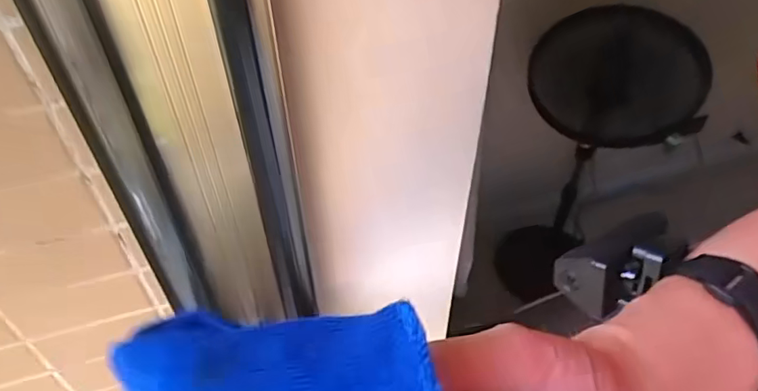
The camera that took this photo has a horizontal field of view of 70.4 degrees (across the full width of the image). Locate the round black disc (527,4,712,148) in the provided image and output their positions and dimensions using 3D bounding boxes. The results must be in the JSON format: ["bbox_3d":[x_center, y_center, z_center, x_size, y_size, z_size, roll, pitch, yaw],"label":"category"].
[{"bbox_3d":[0.601,-0.278,1.365,0.465,0.394,0.061,-7,47,-6],"label":"round black disc"}]

